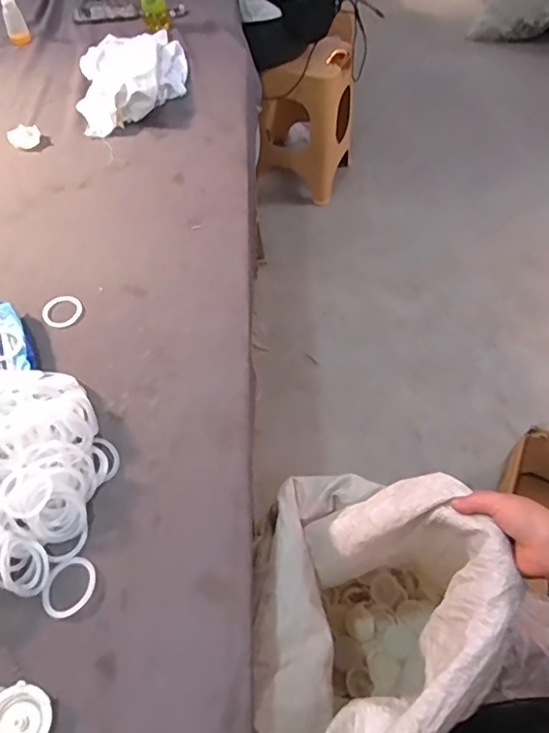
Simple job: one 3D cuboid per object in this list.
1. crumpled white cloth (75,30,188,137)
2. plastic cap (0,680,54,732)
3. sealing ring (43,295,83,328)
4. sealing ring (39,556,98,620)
[{"bbox_3d":[-0.320,-0.678,1.226,0.238,0.068,0.465,-6,53,-7],"label":"crumpled white cloth"},{"bbox_3d":[-0.232,0.321,0.491,0.057,0.016,0.057,1,53,-1],"label":"plastic cap"},{"bbox_3d":[-0.316,-0.083,0.812,0.056,0.005,0.063,-14,54,-12],"label":"sealing ring"},{"bbox_3d":[-0.216,0.231,0.571,0.058,0.004,0.053,1,53,-1],"label":"sealing ring"}]

